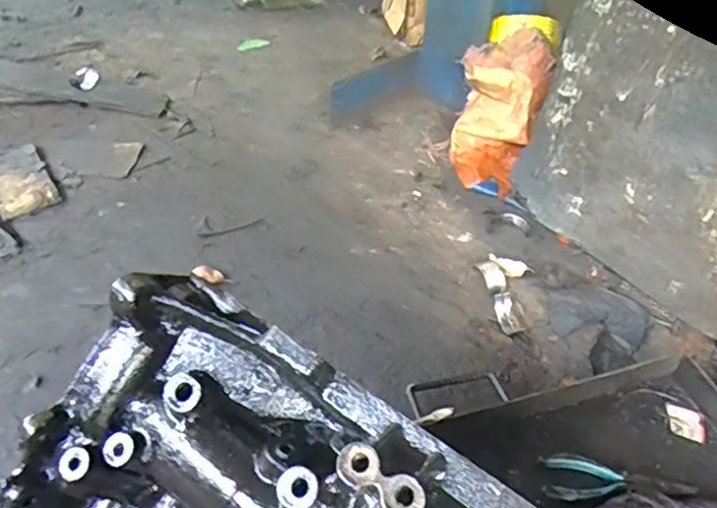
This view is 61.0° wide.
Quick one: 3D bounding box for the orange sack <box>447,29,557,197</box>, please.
[{"bbox_3d":[0.275,-0.292,1.232,0.175,0.099,0.349,18,87,15],"label":"orange sack"}]

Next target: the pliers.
[{"bbox_3d":[0.316,0.271,0.736,0.182,0.017,0.052,1,45,-1],"label":"pliers"}]

